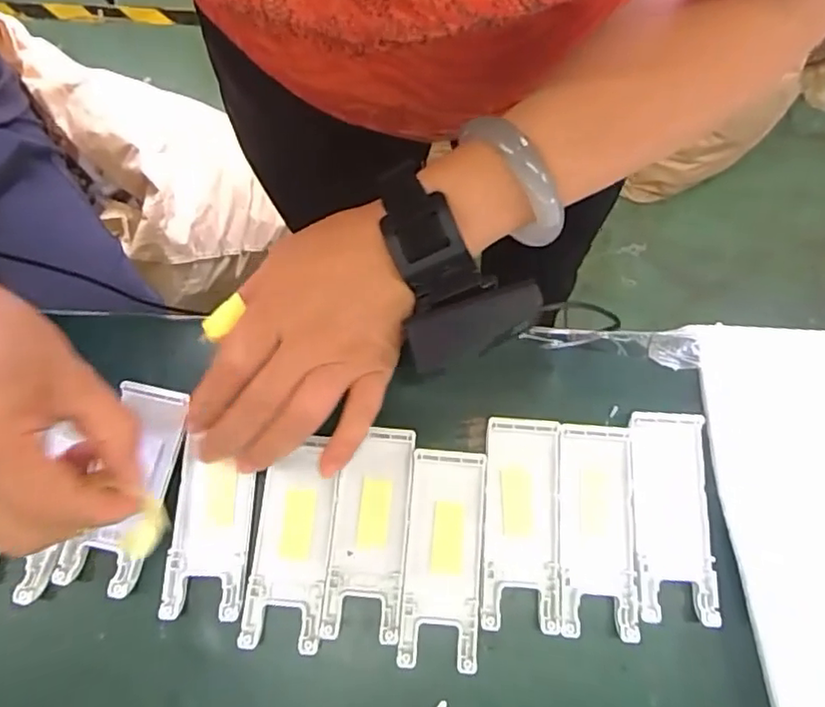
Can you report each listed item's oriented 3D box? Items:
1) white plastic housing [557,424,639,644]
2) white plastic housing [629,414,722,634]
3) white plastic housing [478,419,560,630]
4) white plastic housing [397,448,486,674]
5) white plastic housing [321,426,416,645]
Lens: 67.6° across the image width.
[{"bbox_3d":[0.097,0.091,0.326,0.039,0.011,0.104,4,71,0],"label":"white plastic housing"},{"bbox_3d":[0.137,0.085,0.327,0.040,0.009,0.104,2,71,0],"label":"white plastic housing"},{"bbox_3d":[0.057,0.087,0.324,0.040,0.010,0.104,5,71,1],"label":"white plastic housing"},{"bbox_3d":[0.016,0.104,0.320,0.039,0.009,0.104,5,71,1],"label":"white plastic housing"},{"bbox_3d":[-0.023,0.092,0.323,0.039,0.010,0.104,5,71,1],"label":"white plastic housing"}]

